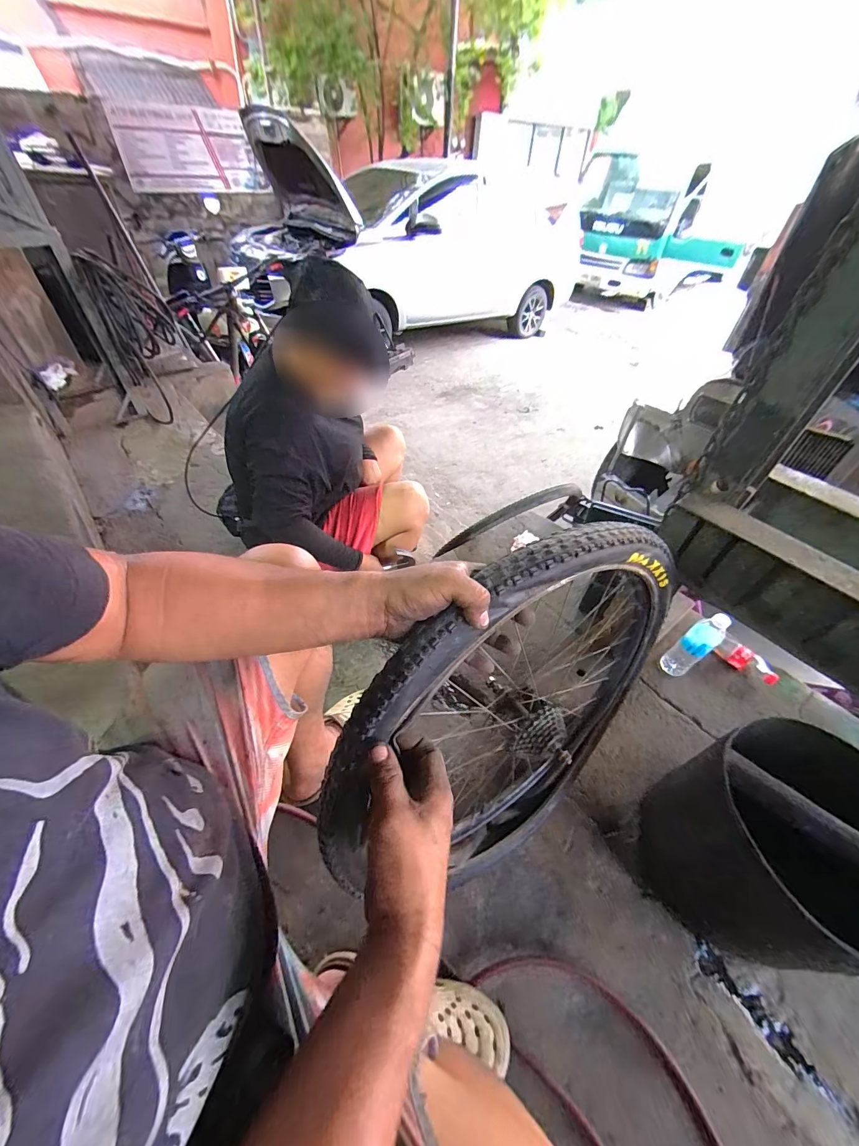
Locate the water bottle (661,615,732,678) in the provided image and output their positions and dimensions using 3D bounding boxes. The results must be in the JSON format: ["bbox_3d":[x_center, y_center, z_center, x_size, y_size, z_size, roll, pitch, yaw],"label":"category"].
[{"bbox_3d":[0.640,0.179,0.966,0.059,0.201,0.068,-27,55,-25],"label":"water bottle"}]

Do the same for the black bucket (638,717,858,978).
[{"bbox_3d":[0.552,0.443,0.653,0.287,0.292,0.280,2,48,-2],"label":"black bucket"}]

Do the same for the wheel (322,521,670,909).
[{"bbox_3d":[0.155,0.226,0.594,0.617,0.620,0.162,-27,54,-23],"label":"wheel"}]

